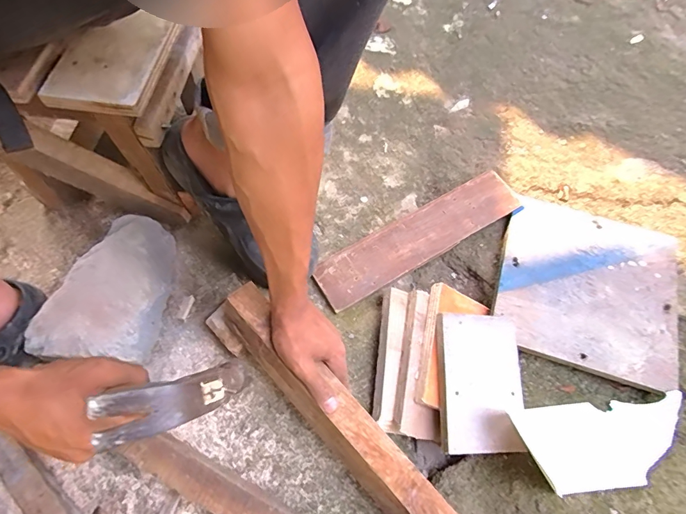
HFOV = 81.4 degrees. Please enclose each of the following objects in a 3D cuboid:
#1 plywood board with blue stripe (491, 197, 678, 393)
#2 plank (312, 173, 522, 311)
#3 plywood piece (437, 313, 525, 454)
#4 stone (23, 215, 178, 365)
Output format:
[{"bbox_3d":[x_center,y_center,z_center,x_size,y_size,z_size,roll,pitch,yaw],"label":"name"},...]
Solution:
[{"bbox_3d":[0.362,0.044,0.596,0.249,0.024,0.245,18,64,6],"label":"plywood board with blue stripe"},{"bbox_3d":[0.118,-0.032,0.624,0.346,0.031,0.082,-28,69,-16],"label":"plank"},{"bbox_3d":[0.180,0.158,0.513,0.117,0.017,0.166,7,71,-16],"label":"plywood piece"},{"bbox_3d":[-0.308,0.043,0.541,0.134,0.072,0.198,4,64,-1],"label":"stone"}]

